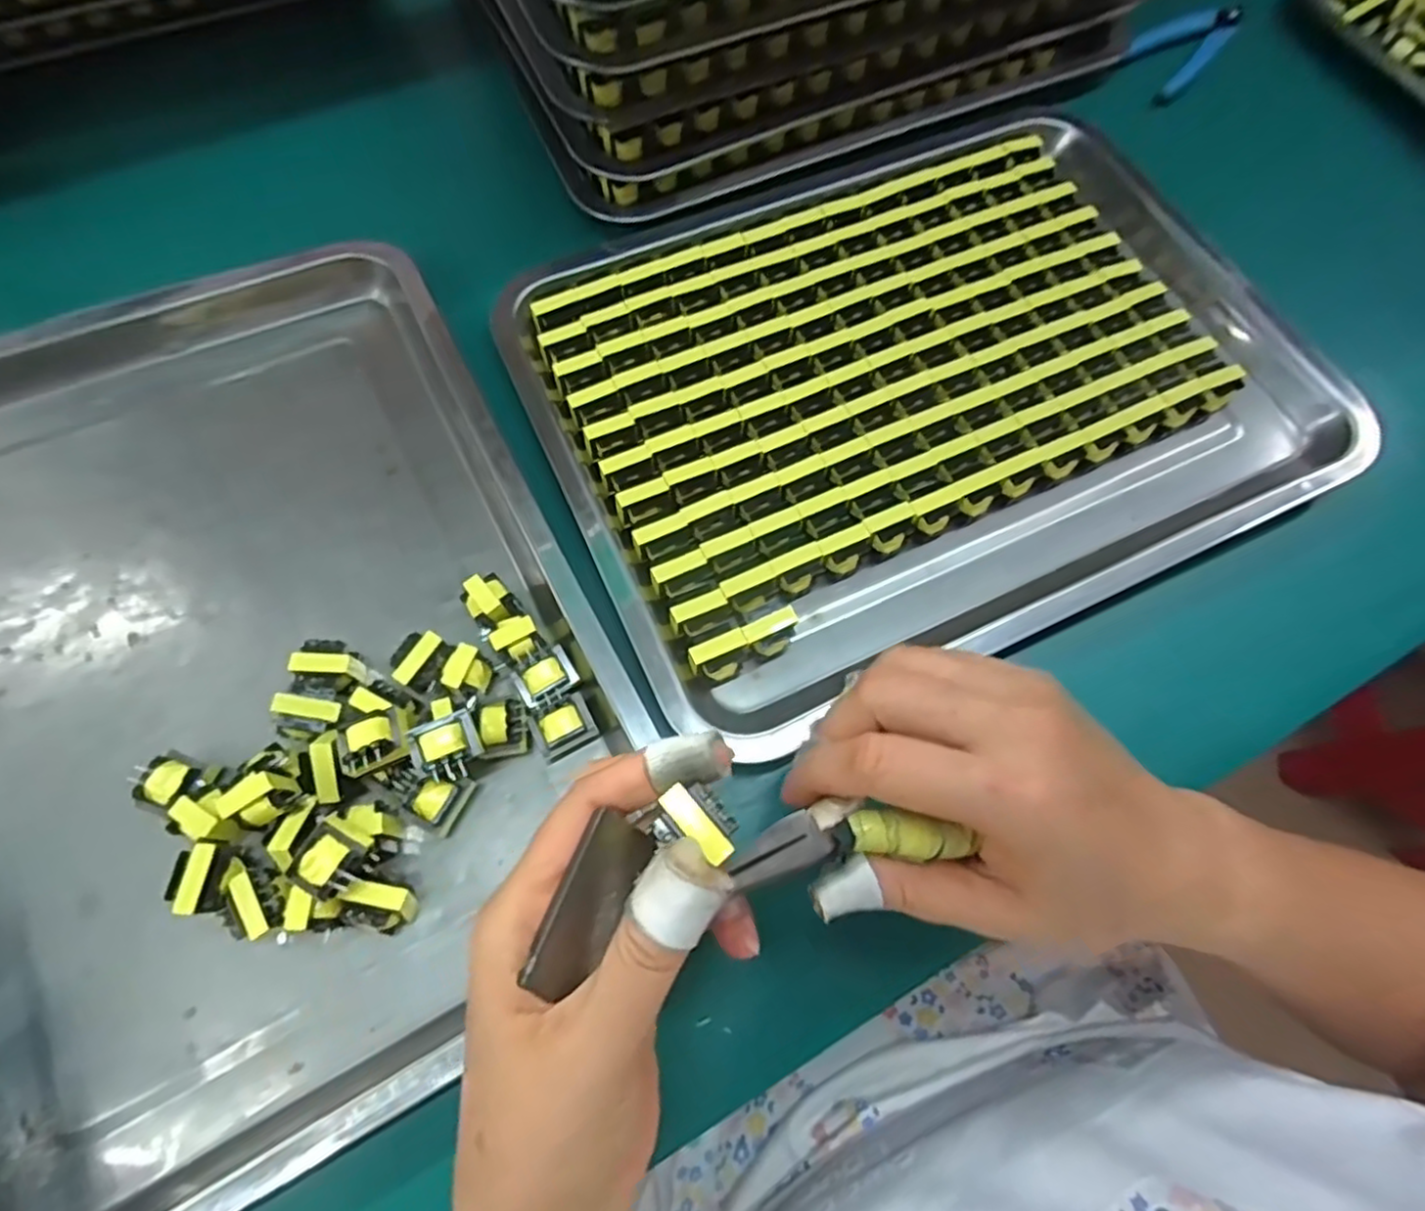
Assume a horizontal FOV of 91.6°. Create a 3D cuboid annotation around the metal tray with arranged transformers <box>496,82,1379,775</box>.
[{"bbox_3d":[0.109,-0.125,0.362,0.380,0.042,0.288,-23,74,-9],"label":"metal tray with arranged transformers"}]

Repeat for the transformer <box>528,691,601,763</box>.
[{"bbox_3d":[-0.063,0.051,0.291,0.025,0.018,0.020,-28,74,-11],"label":"transformer"}]

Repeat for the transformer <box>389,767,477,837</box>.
[{"bbox_3d":[-0.114,0.078,0.280,0.028,0.019,0.022,16,71,3],"label":"transformer"}]

